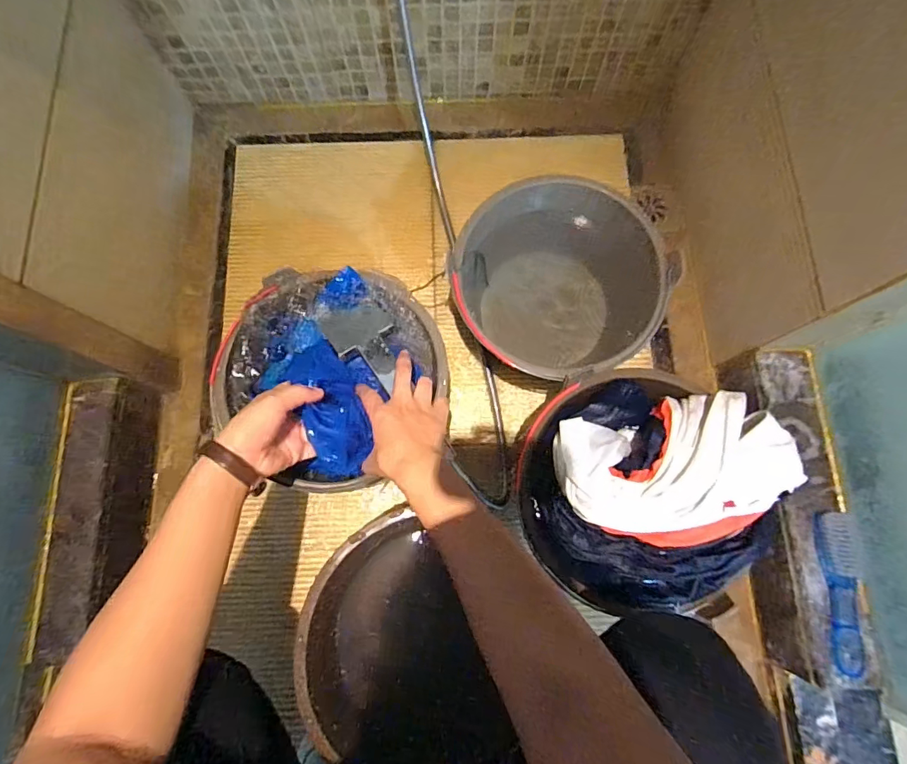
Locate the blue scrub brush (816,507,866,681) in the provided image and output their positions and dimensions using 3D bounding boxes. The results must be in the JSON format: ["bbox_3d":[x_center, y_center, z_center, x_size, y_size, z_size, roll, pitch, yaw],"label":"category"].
[{"bbox_3d":[0.487,0.259,0.577,0.049,0.023,0.184,-2,78,1],"label":"blue scrub brush"}]

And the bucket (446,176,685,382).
[{"bbox_3d":[0.142,-0.125,0.690,0.268,0.202,0.268,0,78,1],"label":"bucket"}]

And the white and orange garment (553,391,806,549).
[{"bbox_3d":[0.242,0.092,0.507,0.246,0.067,0.150,-13,78,-1],"label":"white and orange garment"}]

